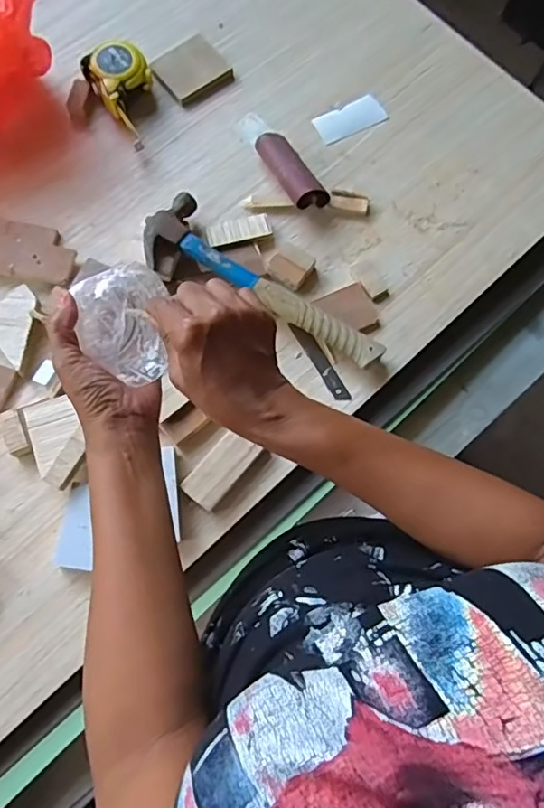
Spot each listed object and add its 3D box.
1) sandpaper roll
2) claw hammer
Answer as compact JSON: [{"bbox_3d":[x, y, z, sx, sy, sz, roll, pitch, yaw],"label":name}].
[{"bbox_3d":[0.022,-0.270,0.644,0.043,0.030,0.106,-25,75,-10],"label":"sandpaper roll"},{"bbox_3d":[-0.020,-0.111,0.590,0.279,0.043,0.095,39,75,10],"label":"claw hammer"}]

